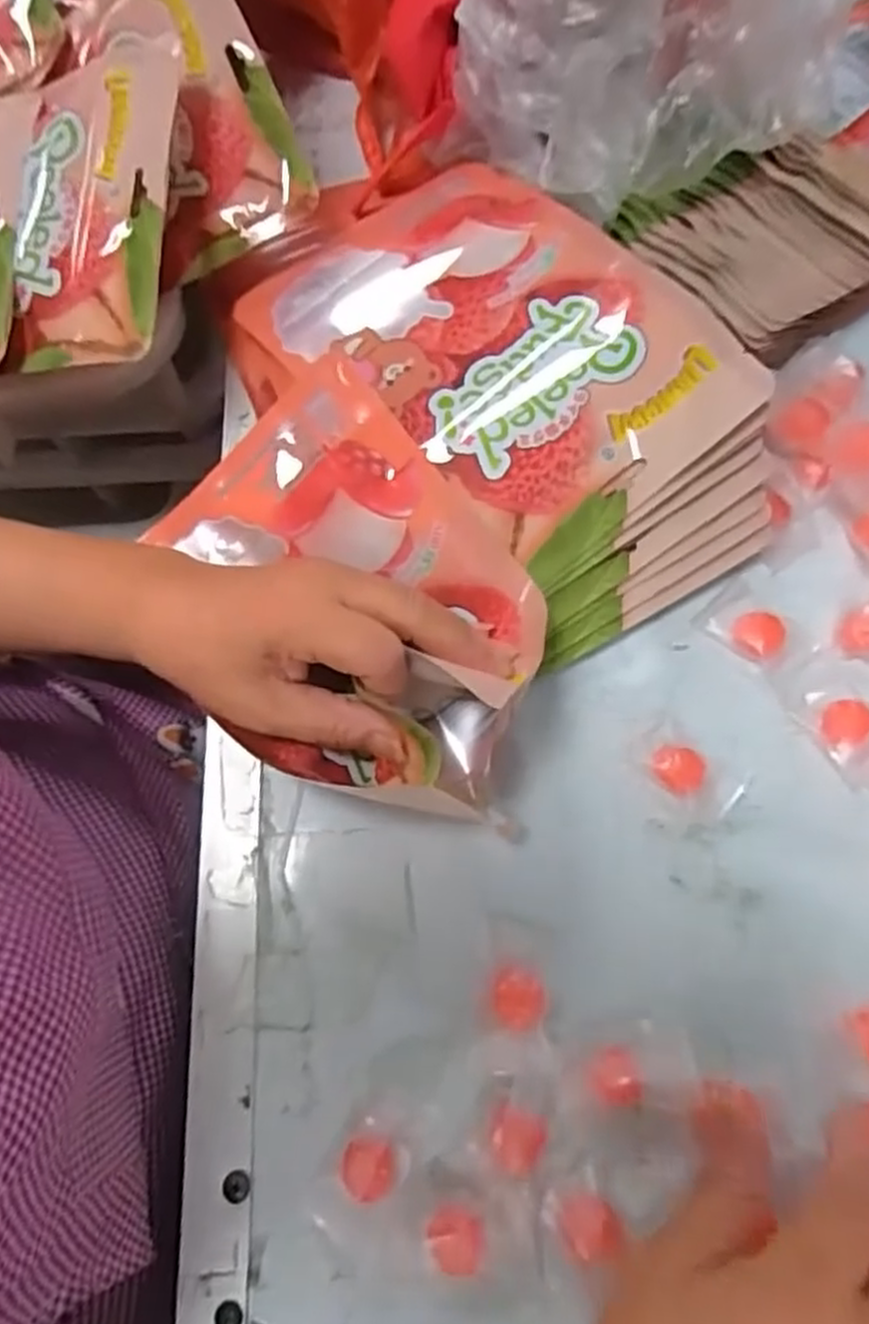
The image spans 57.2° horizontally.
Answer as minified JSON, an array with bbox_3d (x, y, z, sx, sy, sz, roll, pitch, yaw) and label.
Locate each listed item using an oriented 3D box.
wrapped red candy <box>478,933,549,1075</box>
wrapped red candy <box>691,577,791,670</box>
[{"bbox_3d":[0.031,0.131,0.308,0.026,0.012,0.046,3,70,0],"label":"wrapped red candy"},{"bbox_3d":[0.144,-0.020,0.363,0.040,0.010,0.031,33,73,11],"label":"wrapped red candy"}]

